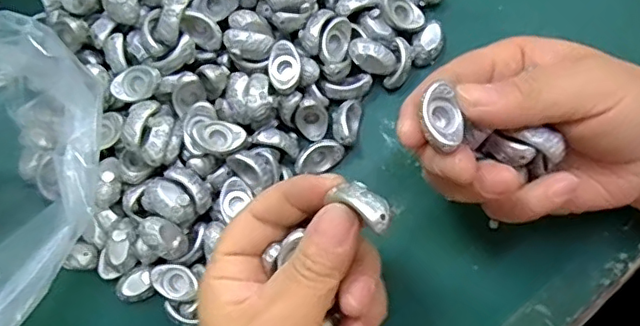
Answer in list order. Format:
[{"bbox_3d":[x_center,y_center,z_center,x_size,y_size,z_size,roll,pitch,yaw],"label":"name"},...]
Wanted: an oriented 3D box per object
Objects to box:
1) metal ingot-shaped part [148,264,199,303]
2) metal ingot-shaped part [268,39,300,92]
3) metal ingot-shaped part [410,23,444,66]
[{"bbox_3d":[-0.072,0.059,0.281,0.025,0.006,0.017,27,79,8],"label":"metal ingot-shaped part"},{"bbox_3d":[-0.018,-0.049,0.290,0.015,0.008,0.026,-9,77,0],"label":"metal ingot-shaped part"},{"bbox_3d":[0.059,-0.066,0.314,0.016,0.014,0.025,20,78,6],"label":"metal ingot-shaped part"}]

